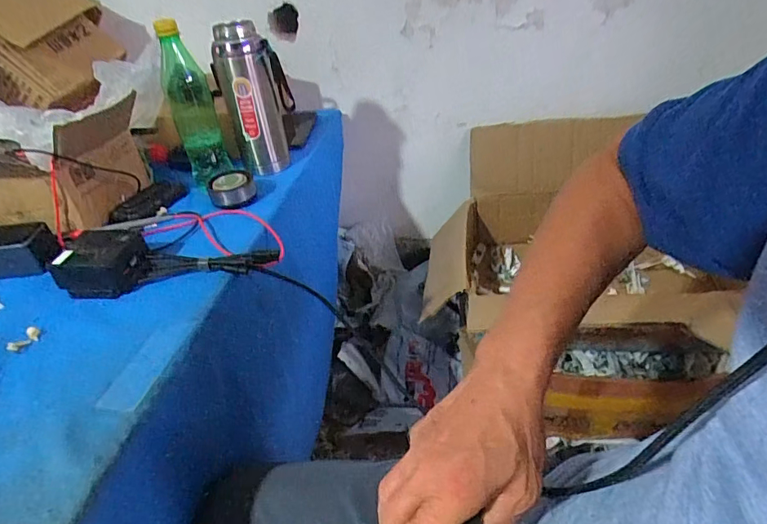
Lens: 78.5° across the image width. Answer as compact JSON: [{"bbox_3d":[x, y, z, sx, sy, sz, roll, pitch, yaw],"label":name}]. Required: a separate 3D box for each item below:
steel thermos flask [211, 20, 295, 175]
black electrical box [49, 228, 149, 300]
[{"bbox_3d":[-0.200,-0.256,0.736,0.097,0.211,0.067,-19,39,-16],"label":"steel thermos flask"},{"bbox_3d":[-0.331,-0.003,0.558,0.093,0.050,0.081,-9,37,-4],"label":"black electrical box"}]

